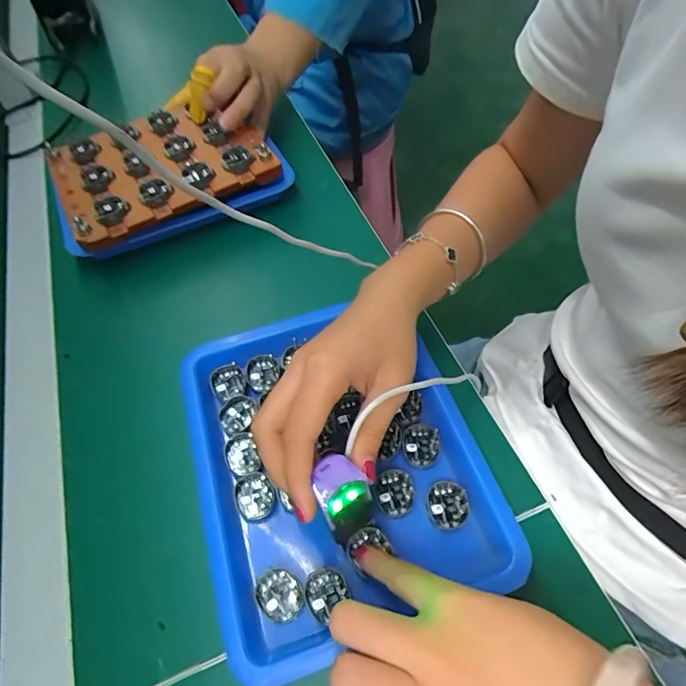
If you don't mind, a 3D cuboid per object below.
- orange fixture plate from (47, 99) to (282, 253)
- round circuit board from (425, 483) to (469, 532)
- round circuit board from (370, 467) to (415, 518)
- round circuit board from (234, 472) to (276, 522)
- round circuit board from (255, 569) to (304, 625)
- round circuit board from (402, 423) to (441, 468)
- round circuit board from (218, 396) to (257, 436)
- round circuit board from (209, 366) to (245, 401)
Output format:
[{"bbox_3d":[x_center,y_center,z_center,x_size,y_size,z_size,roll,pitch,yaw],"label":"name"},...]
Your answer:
[{"bbox_3d":[-0.169,-0.171,0.426,0.183,0.027,0.133,-27,57,-12],"label":"orange fixture plate"},{"bbox_3d":[0.066,0.102,0.285,0.025,0.004,0.029,13,58,15],"label":"round circuit board"},{"bbox_3d":[0.033,0.095,0.291,0.026,0.004,0.028,-3,56,4],"label":"round circuit board"},{"bbox_3d":[-0.057,0.099,0.291,0.025,0.006,0.028,-30,58,-14],"label":"round circuit board"},{"bbox_3d":[-0.036,0.144,0.259,0.023,0.004,0.028,-41,61,-20],"label":"round circuit board"},{"bbox_3d":[0.053,0.069,0.307,0.025,0.006,0.028,-3,56,5],"label":"round circuit board"},{"bbox_3d":[-0.076,0.052,0.321,0.023,0.005,0.029,6,57,10],"label":"round circuit board"},{"bbox_3d":[-0.085,0.029,0.334,0.025,0.006,0.024,-3,56,4],"label":"round circuit board"}]

